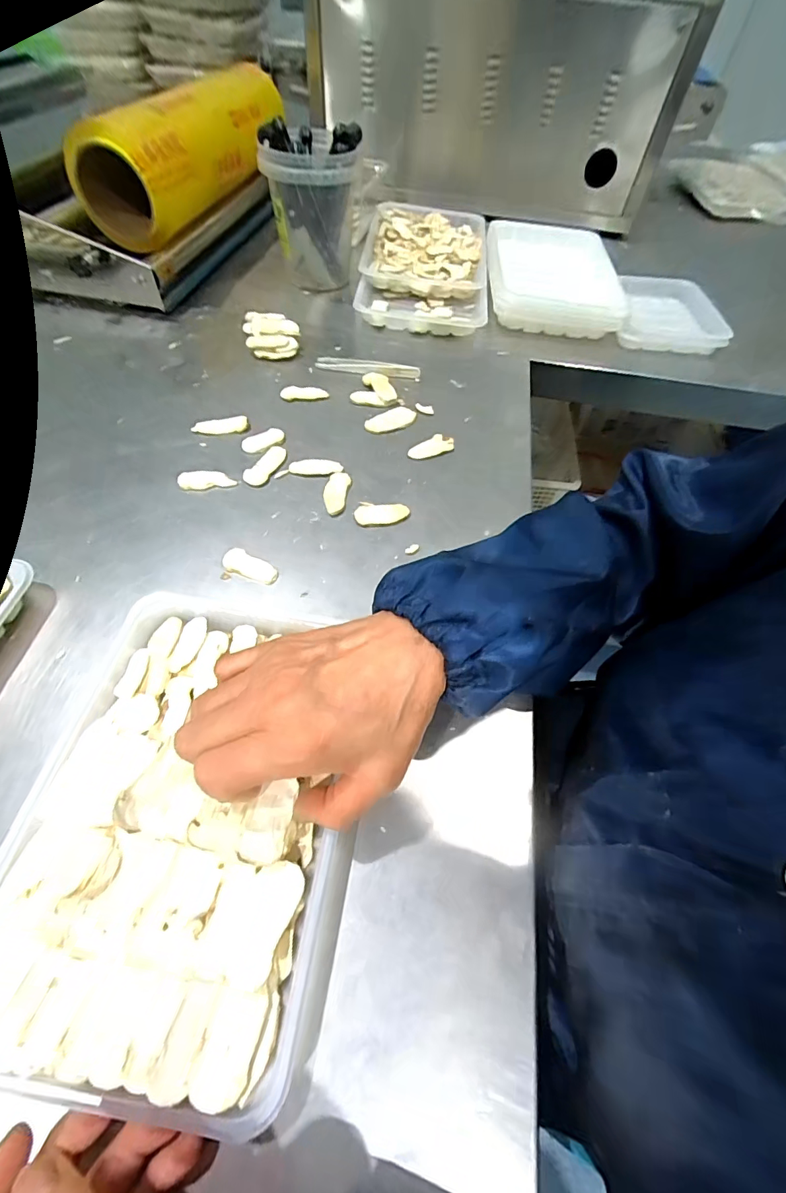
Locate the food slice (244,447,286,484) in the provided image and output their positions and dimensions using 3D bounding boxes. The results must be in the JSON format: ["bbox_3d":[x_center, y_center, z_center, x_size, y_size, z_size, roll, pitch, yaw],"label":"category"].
[{"bbox_3d":[-0.115,-0.120,0.410,0.023,0.004,0.050,23,59,10],"label":"food slice"}]

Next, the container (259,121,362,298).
[{"bbox_3d":[-0.099,-0.481,0.570,0.115,0.151,0.106,-10,59,-10],"label":"container"}]

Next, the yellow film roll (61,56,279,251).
[{"bbox_3d":[-0.257,-0.596,0.592,0.126,0.105,0.400,10,58,2],"label":"yellow film roll"}]

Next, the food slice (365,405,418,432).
[{"bbox_3d":[-0.002,-0.178,0.453,0.053,0.004,0.026,-23,63,-18],"label":"food slice"}]

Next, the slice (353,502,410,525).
[{"bbox_3d":[-0.009,-0.070,0.383,0.045,0.005,0.024,6,58,-1],"label":"slice"}]

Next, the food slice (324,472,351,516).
[{"bbox_3d":[-0.050,-0.091,0.397,0.021,0.004,0.047,9,58,1],"label":"food slice"}]

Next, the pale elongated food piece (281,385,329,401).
[{"bbox_3d":[-0.092,-0.212,0.471,0.048,0.004,0.018,-1,58,-5],"label":"pale elongated food piece"}]

